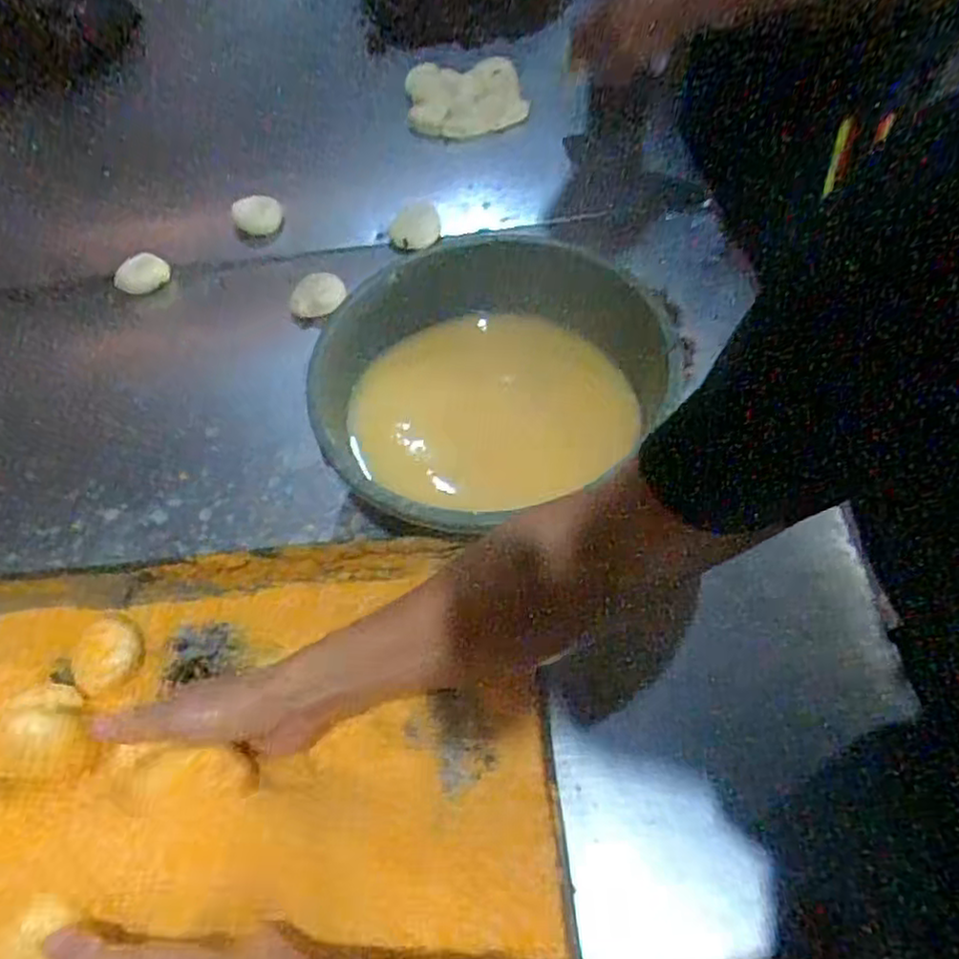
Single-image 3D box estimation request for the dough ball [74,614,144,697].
[{"bbox_3d":[-0.291,0.138,0.555,0.049,0.031,0.056,27,62,19],"label":"dough ball"}]

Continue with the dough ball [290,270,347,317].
[{"bbox_3d":[-0.176,-0.200,0.768,0.059,0.032,0.038,-12,57,-4],"label":"dough ball"}]

